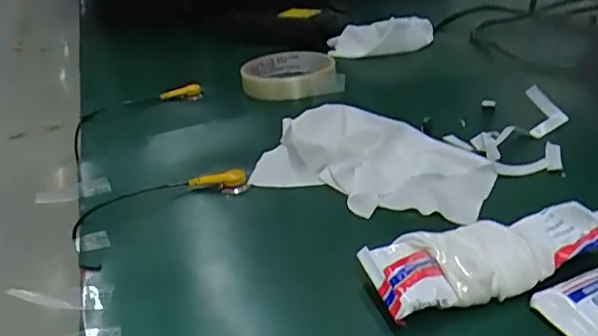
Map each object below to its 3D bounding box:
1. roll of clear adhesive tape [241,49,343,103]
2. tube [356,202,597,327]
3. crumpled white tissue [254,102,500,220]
[{"bbox_3d":[-0.008,-0.096,0.575,0.097,0.025,0.087,15,36,33],"label":"roll of clear adhesive tape"},{"bbox_3d":[0.114,0.043,0.305,0.155,0.018,0.045,-13,30,-11],"label":"tube"},{"bbox_3d":[0.047,-0.011,0.394,0.162,0.034,0.088,1,30,13],"label":"crumpled white tissue"}]

